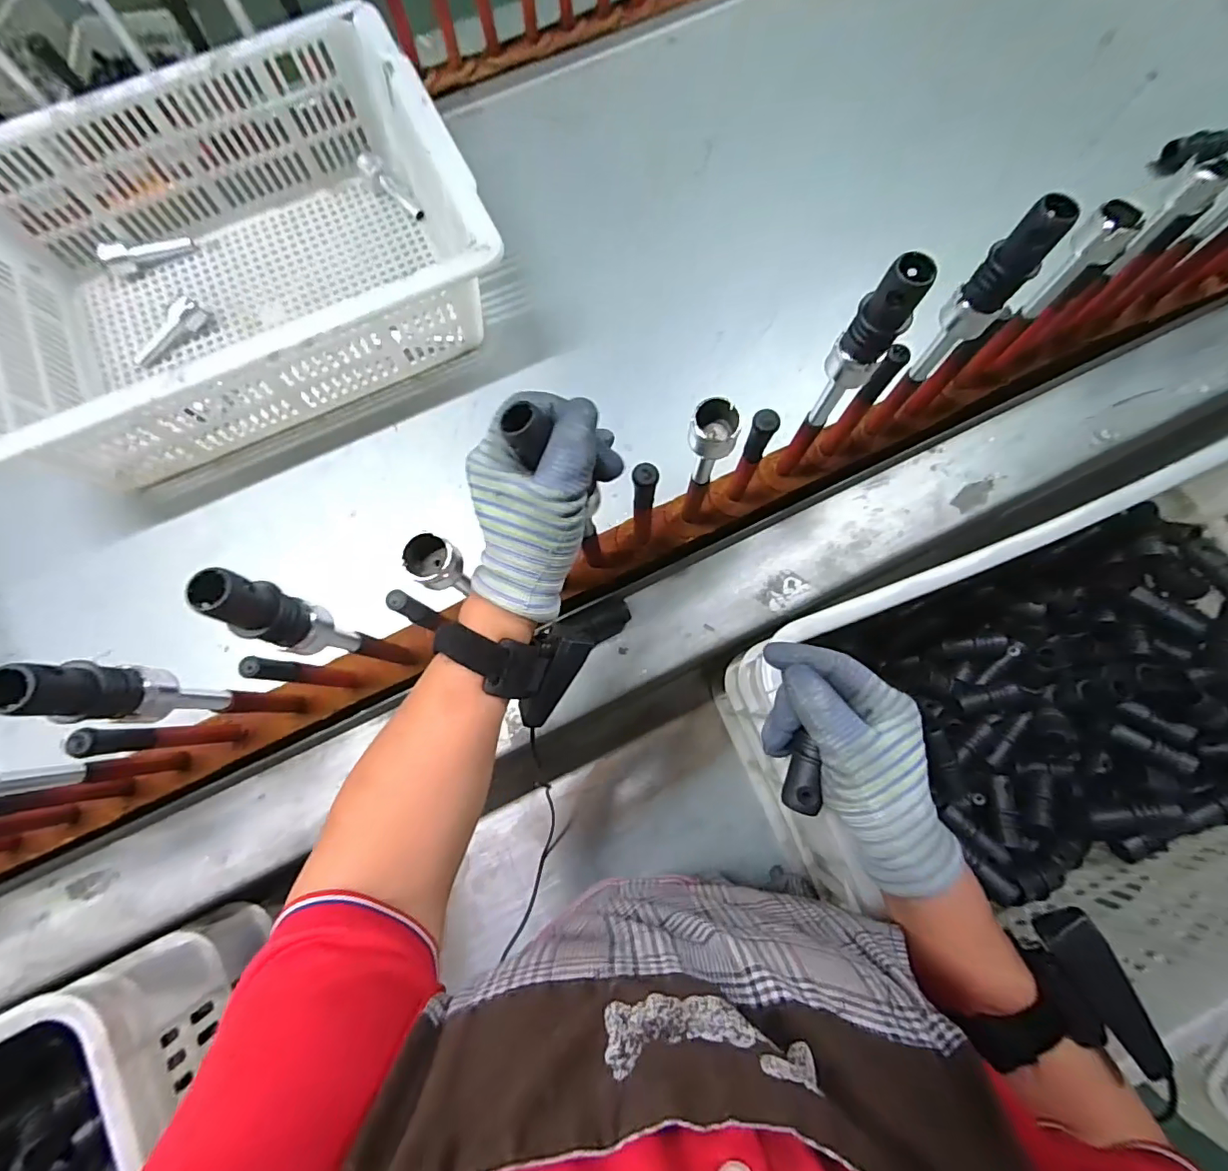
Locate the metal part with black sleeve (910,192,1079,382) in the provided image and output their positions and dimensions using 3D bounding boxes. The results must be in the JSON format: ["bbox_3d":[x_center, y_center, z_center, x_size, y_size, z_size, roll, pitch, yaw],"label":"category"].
[{"bbox_3d":[0.258,-0.197,0.379,0.026,0.144,0.029,-21,76,-4],"label":"metal part with black sleeve"}]

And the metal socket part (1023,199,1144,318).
[{"bbox_3d":[0.367,-0.255,0.426,0.029,0.088,0.032,-41,78,-8],"label":"metal socket part"}]

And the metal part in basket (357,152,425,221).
[{"bbox_3d":[-0.262,-0.471,0.635,0.099,0.017,0.019,44,79,-7],"label":"metal part in basket"}]

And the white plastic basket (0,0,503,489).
[{"bbox_3d":[-0.388,-0.327,0.552,0.485,0.150,0.367,-27,78,-6],"label":"white plastic basket"}]

